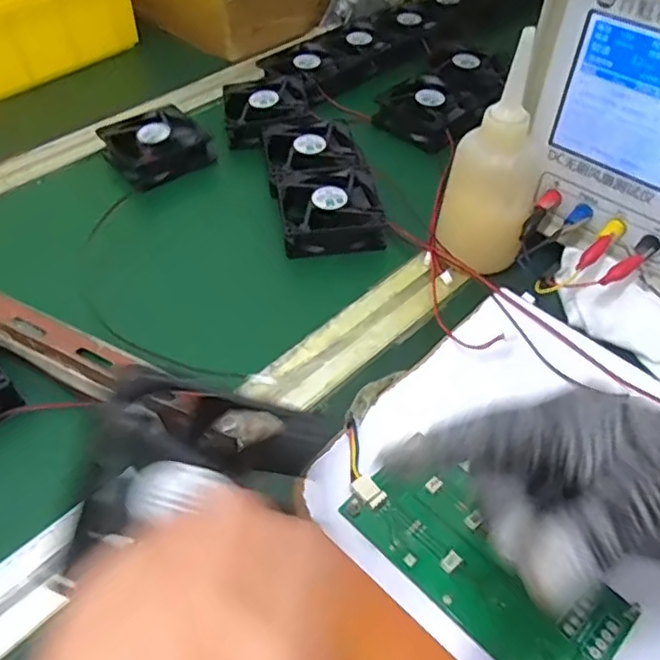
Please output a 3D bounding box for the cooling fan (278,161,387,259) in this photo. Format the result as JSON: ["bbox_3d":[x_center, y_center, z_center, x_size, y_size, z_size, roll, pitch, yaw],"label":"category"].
[{"bbox_3d":[0.001,-0.098,0.497,0.080,0.024,0.082,-7,48,-5],"label":"cooling fan"}]

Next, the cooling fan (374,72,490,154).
[{"bbox_3d":[0.103,-0.219,0.601,0.089,0.029,0.092,34,57,28],"label":"cooling fan"}]

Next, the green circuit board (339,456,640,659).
[{"bbox_3d":[0.074,0.112,0.298,0.132,0.014,0.061,36,58,29],"label":"green circuit board"}]

